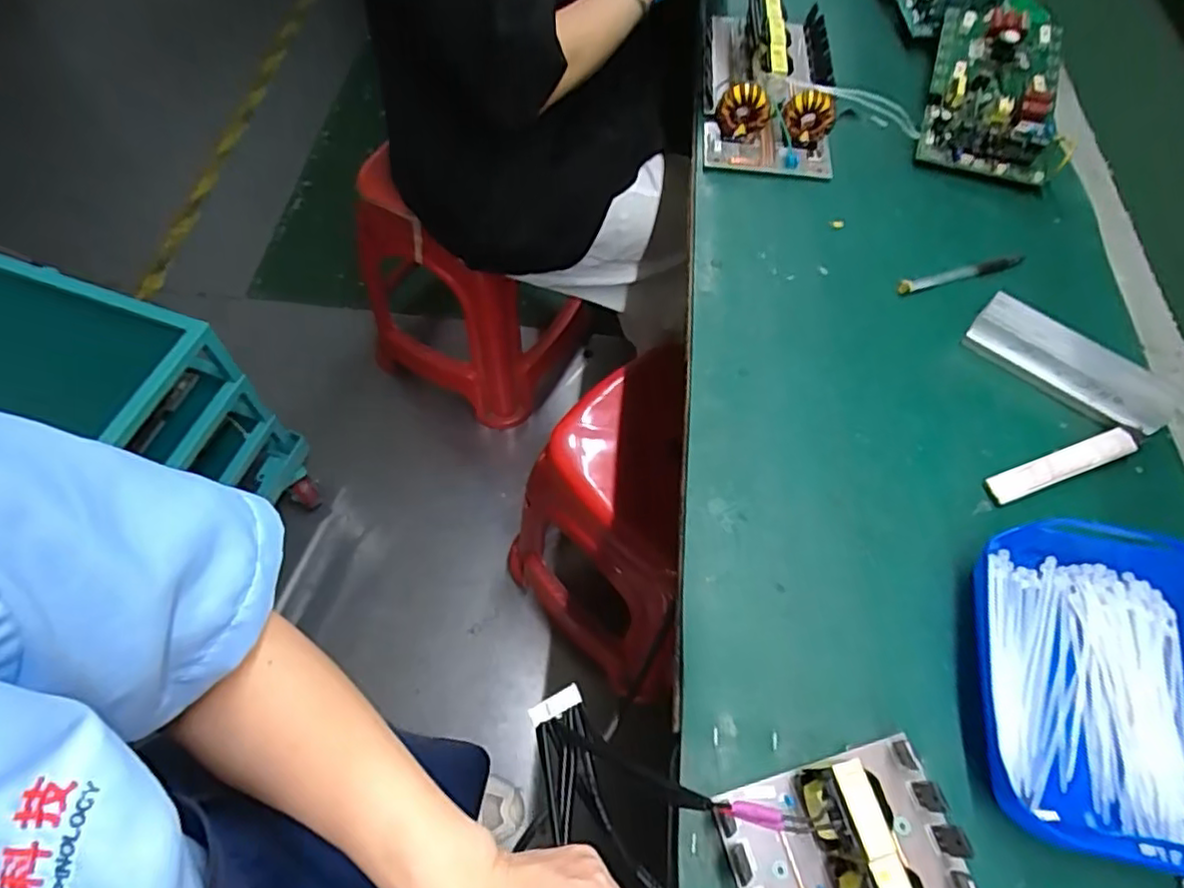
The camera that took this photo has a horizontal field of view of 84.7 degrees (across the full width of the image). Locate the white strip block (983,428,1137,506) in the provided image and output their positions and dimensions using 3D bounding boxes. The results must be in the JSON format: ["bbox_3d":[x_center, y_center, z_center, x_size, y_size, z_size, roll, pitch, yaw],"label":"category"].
[{"bbox_3d":[0.362,0.017,0.500,0.124,0.011,0.022,-18,63,-8],"label":"white strip block"}]

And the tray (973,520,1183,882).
[{"bbox_3d":[0.331,0.153,0.407,0.165,0.044,0.198,6,62,4],"label":"tray"}]

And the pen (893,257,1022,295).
[{"bbox_3d":[0.340,-0.157,0.596,0.127,0.011,0.013,-15,63,-7],"label":"pen"}]

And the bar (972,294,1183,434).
[{"bbox_3d":[0.393,-0.066,0.535,0.153,0.027,0.045,36,68,18],"label":"bar"}]

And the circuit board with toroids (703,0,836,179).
[{"bbox_3d":[0.192,-0.406,0.699,0.130,0.076,0.261,6,62,0],"label":"circuit board with toroids"}]

